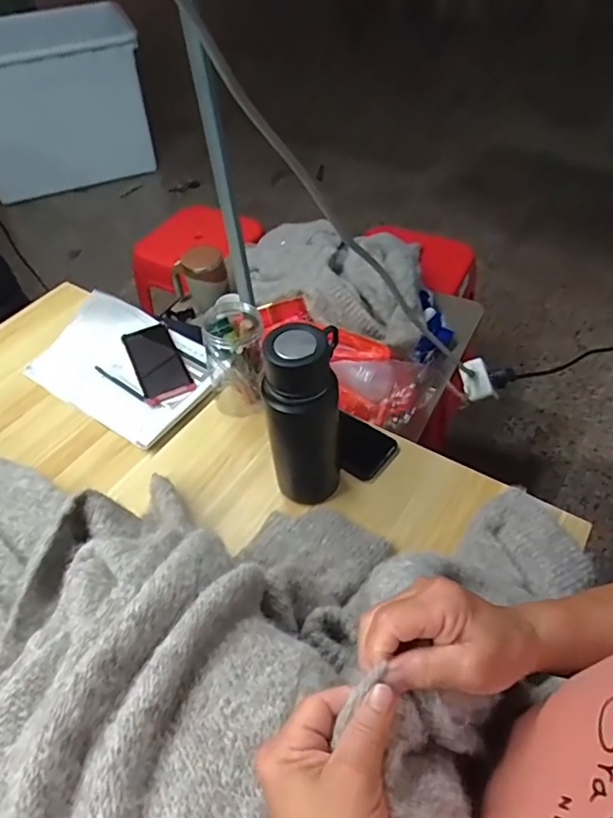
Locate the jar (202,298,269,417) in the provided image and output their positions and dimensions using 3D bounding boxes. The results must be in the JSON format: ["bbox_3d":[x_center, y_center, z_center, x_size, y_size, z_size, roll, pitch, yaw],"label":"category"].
[{"bbox_3d":[-0.101,-0.073,0.778,0.083,0.146,0.078,-4,49,0],"label":"jar"}]

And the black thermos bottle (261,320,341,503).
[{"bbox_3d":[-0.002,0.010,0.625,0.081,0.227,0.070,-3,49,2],"label":"black thermos bottle"}]

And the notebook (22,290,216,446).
[{"bbox_3d":[-0.289,-0.077,0.866,0.291,0.050,0.204,27,56,25],"label":"notebook"}]

